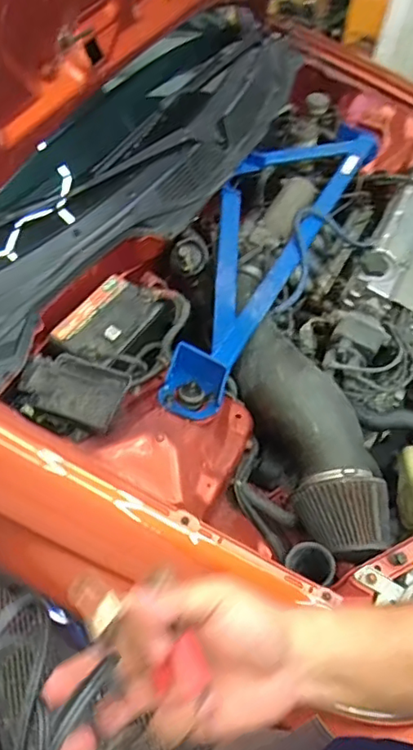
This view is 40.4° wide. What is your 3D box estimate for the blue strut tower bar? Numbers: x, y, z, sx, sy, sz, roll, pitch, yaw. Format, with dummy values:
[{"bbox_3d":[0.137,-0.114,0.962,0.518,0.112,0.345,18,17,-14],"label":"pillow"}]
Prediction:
[{"bbox_3d":[0.120,-0.317,1.227,0.240,0.103,0.962,25,57,13],"label":"blue strut tower bar"}]

